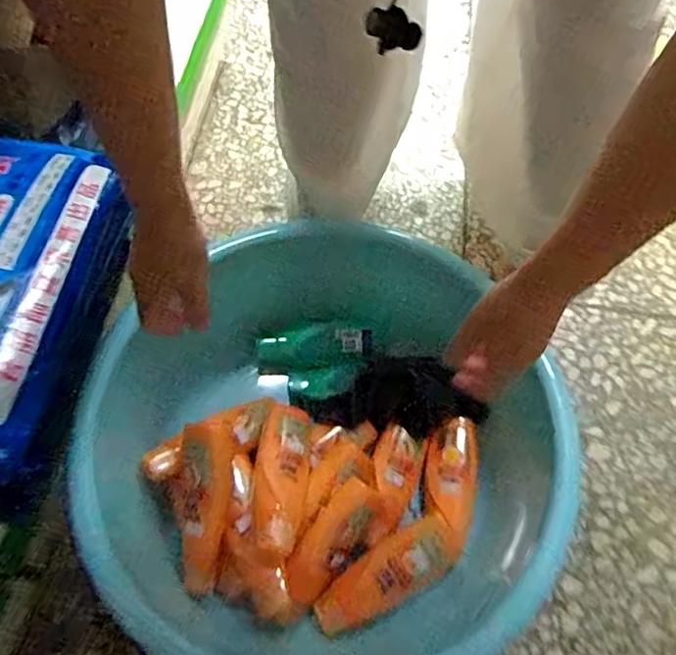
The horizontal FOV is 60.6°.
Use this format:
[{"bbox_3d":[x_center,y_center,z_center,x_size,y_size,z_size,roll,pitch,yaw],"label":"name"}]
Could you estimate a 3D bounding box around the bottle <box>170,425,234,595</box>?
[{"bbox_3d":[-0.142,0.183,0.590,0.058,0.033,0.158,-1,80,0],"label":"bottle"}]

